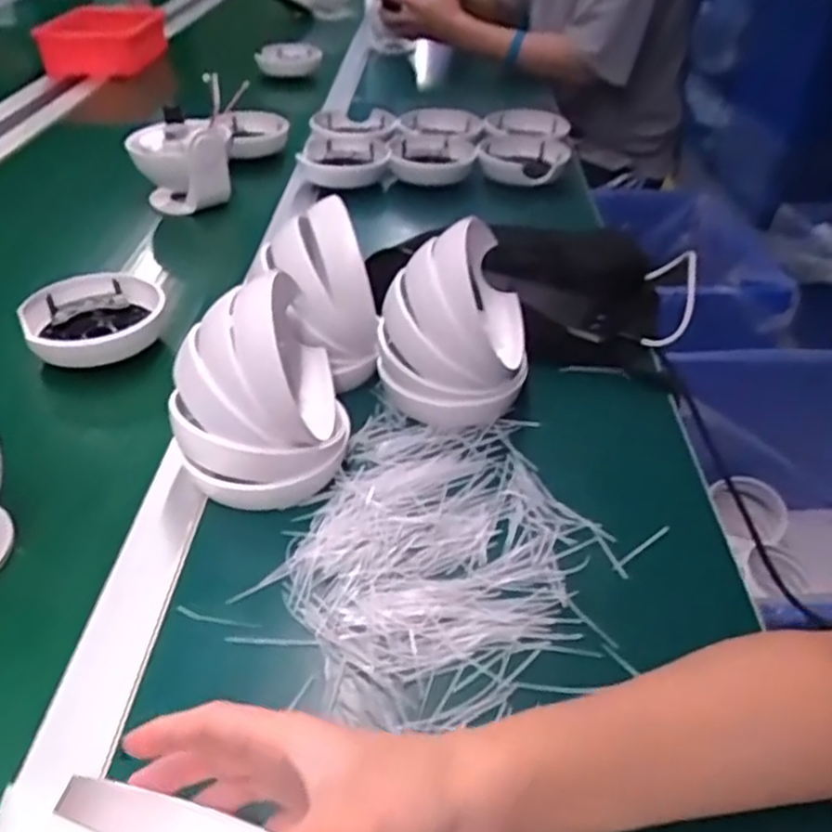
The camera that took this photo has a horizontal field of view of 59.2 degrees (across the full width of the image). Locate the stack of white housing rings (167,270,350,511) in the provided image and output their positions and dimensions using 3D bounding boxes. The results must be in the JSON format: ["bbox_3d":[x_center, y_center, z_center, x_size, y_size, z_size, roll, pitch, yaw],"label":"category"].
[{"bbox_3d":[-0.104,-0.024,0.494,0.106,0.127,0.119,-4,39,-10],"label":"stack of white housing rings"}]

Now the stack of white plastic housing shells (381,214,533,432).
[{"bbox_3d":[0.030,-0.069,0.559,0.109,0.131,0.104,9,38,6],"label":"stack of white plastic housing shells"}]

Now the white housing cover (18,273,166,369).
[{"bbox_3d":[-0.278,-0.082,0.631,0.112,0.031,0.106,-7,39,-14],"label":"white housing cover"}]

